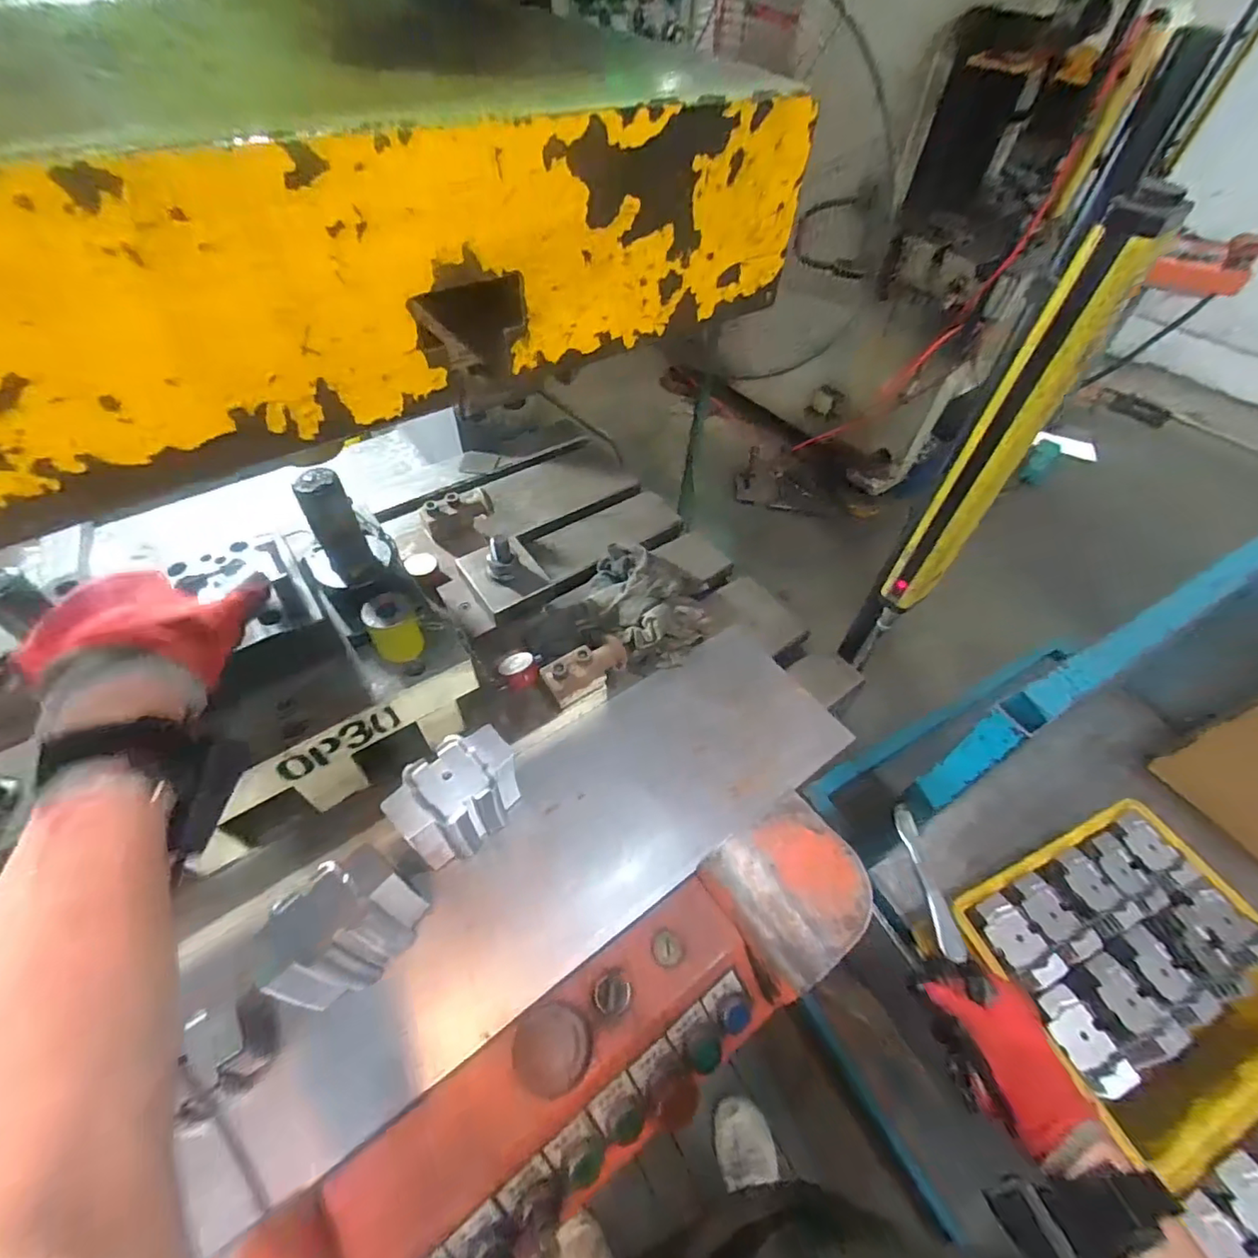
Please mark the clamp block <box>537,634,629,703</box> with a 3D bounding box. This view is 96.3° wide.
[{"bbox_3d":[-0.046,0.040,0.609,0.093,0.030,0.034,-28,58,-23],"label":"clamp block"}]

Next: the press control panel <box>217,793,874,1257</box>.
[{"bbox_3d":[-0.018,0.343,0.448,0.532,0.090,0.131,-28,58,-23],"label":"press control panel"}]

